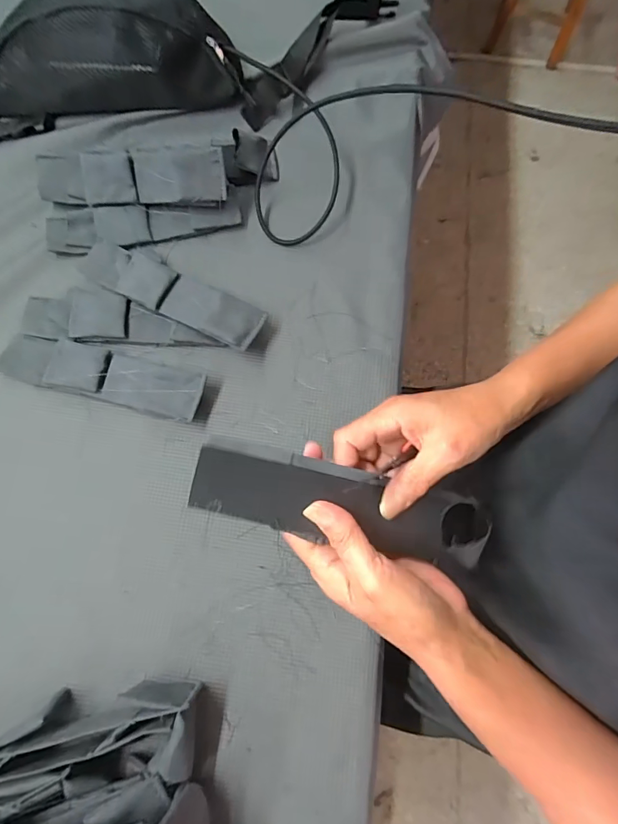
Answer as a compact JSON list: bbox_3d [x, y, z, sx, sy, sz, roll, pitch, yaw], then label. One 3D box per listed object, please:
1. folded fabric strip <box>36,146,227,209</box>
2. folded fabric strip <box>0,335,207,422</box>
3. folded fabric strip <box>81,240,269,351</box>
[{"bbox_3d":[-0.184,-0.241,0.443,0.204,0.019,0.050,4,106,8],"label":"folded fabric strip"},{"bbox_3d":[-0.192,-0.034,0.402,0.192,0.016,0.048,14,74,4],"label":"folded fabric strip"},{"bbox_3d":[-0.138,-0.119,0.420,0.201,0.028,0.049,27,75,7],"label":"folded fabric strip"}]

